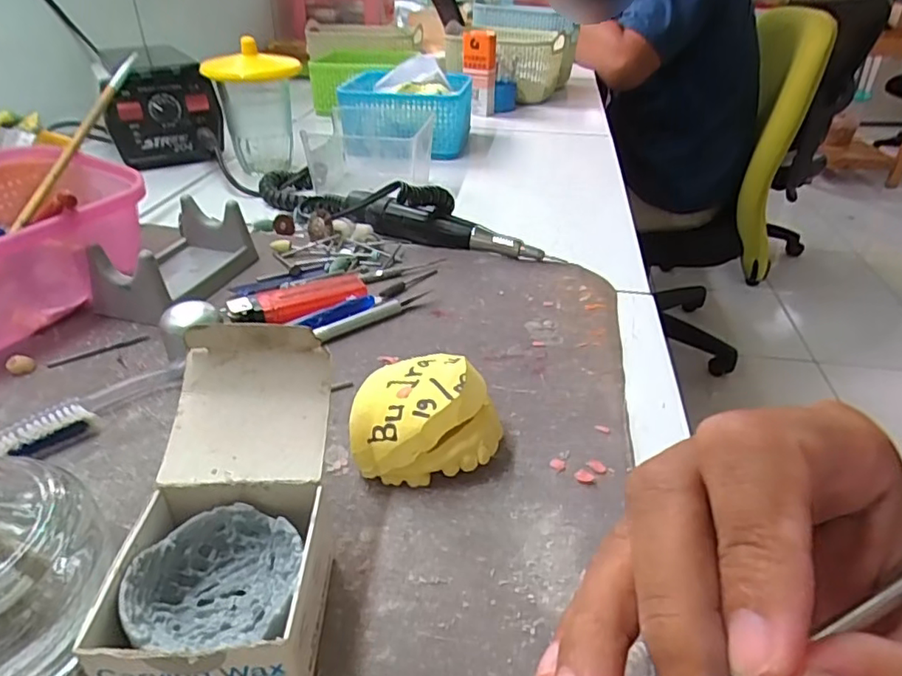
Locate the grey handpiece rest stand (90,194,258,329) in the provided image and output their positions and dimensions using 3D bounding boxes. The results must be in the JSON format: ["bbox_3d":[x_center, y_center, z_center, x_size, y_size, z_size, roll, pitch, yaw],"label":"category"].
[{"bbox_3d":[-0.173,-0.052,0.368,0.064,0.039,0.093,6,34,7],"label":"grey handpiece rest stand"}]

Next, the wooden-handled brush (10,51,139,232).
[{"bbox_3d":[-0.240,-0.134,0.382,0.015,0.008,0.168,5,57,4],"label":"wooden-handled brush"}]

